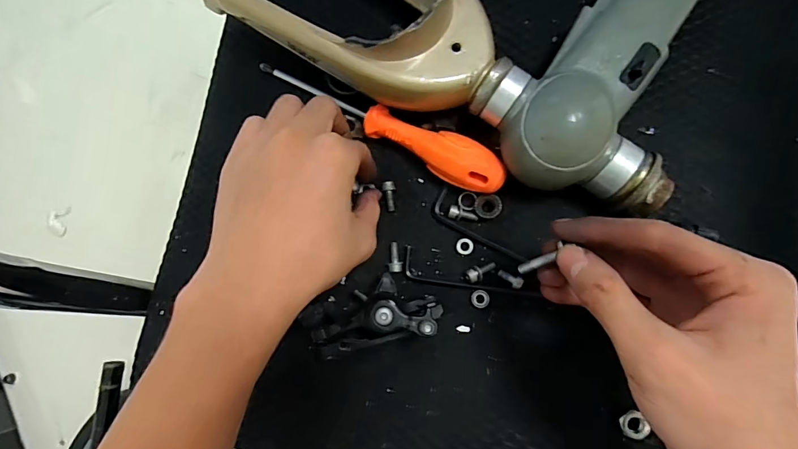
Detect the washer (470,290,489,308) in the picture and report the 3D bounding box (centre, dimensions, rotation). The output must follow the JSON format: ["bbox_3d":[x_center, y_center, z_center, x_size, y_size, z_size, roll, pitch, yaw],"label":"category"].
[{"bbox_3d":[0.056,0.051,0.281,0.012,0.004,0.013,-1,84,6],"label":"washer"}]

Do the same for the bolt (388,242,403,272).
[{"bbox_3d":[-0.002,0.024,0.294,0.010,0.007,0.021,-4,83,6],"label":"bolt"}]

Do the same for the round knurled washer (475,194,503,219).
[{"bbox_3d":[0.063,-0.013,0.290,0.018,0.008,0.017,-1,84,6],"label":"round knurled washer"}]

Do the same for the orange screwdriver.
[{"bbox_3d":[-0.015,-0.077,0.297,0.197,0.026,0.031,31,88,9],"label":"orange screwdriver"}]

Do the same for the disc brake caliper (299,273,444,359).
[{"bbox_3d":[-0.016,0.059,0.268,0.082,0.041,0.040,-17,82,4],"label":"disc brake caliper"}]

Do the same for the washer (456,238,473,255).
[{"bbox_3d":[0.047,0.016,0.290,0.012,0.004,0.012,-1,84,6],"label":"washer"}]

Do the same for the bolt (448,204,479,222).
[{"bbox_3d":[0.046,-0.007,0.292,0.021,0.007,0.010,14,85,8],"label":"bolt"}]

